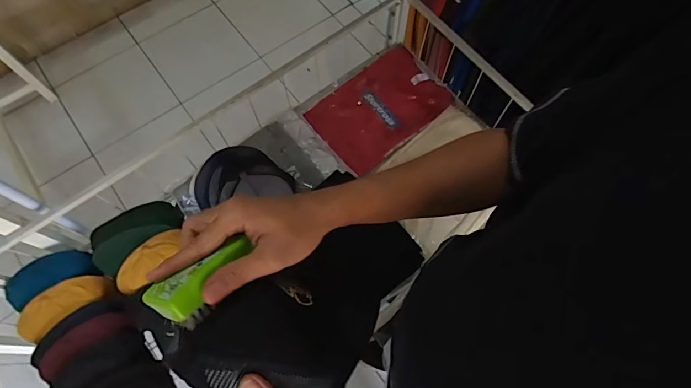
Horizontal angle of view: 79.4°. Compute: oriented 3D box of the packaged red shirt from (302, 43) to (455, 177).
[{"bbox_3d":[0.092,-0.242,1.157,0.363,0.041,0.248,-38,76,-14],"label":"packaged red shirt"}]

